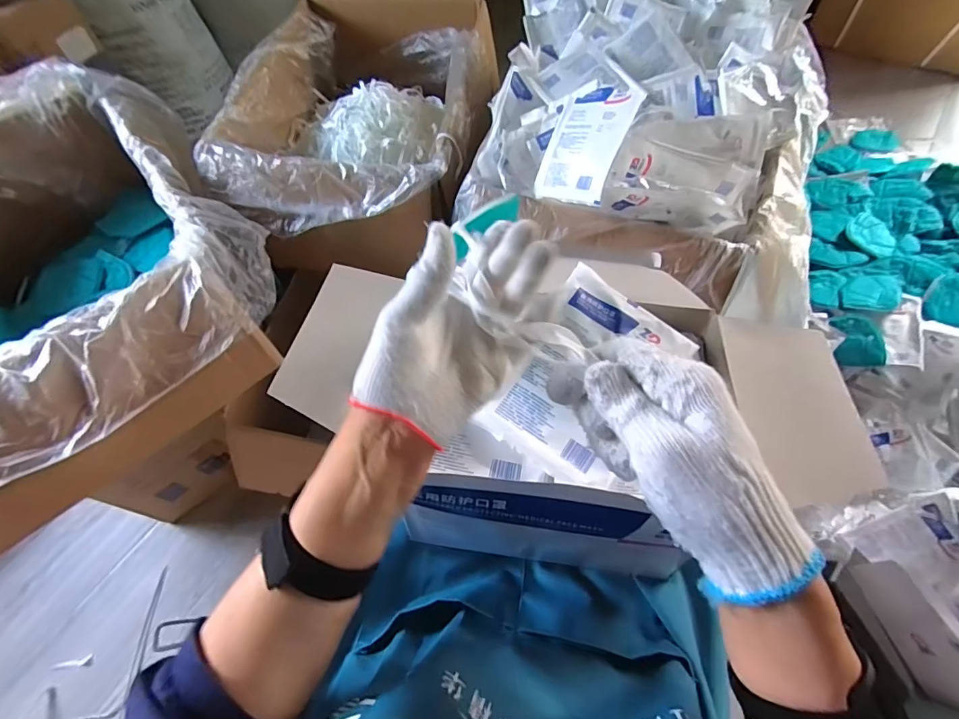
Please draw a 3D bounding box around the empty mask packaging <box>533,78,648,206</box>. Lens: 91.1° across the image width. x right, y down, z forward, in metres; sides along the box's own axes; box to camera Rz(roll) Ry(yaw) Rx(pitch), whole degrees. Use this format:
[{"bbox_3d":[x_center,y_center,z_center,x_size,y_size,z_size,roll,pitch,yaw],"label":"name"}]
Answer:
[{"bbox_3d":[0.141,-0.293,0.632,0.127,0.014,0.160,32,103,46],"label":"empty mask packaging"}]

